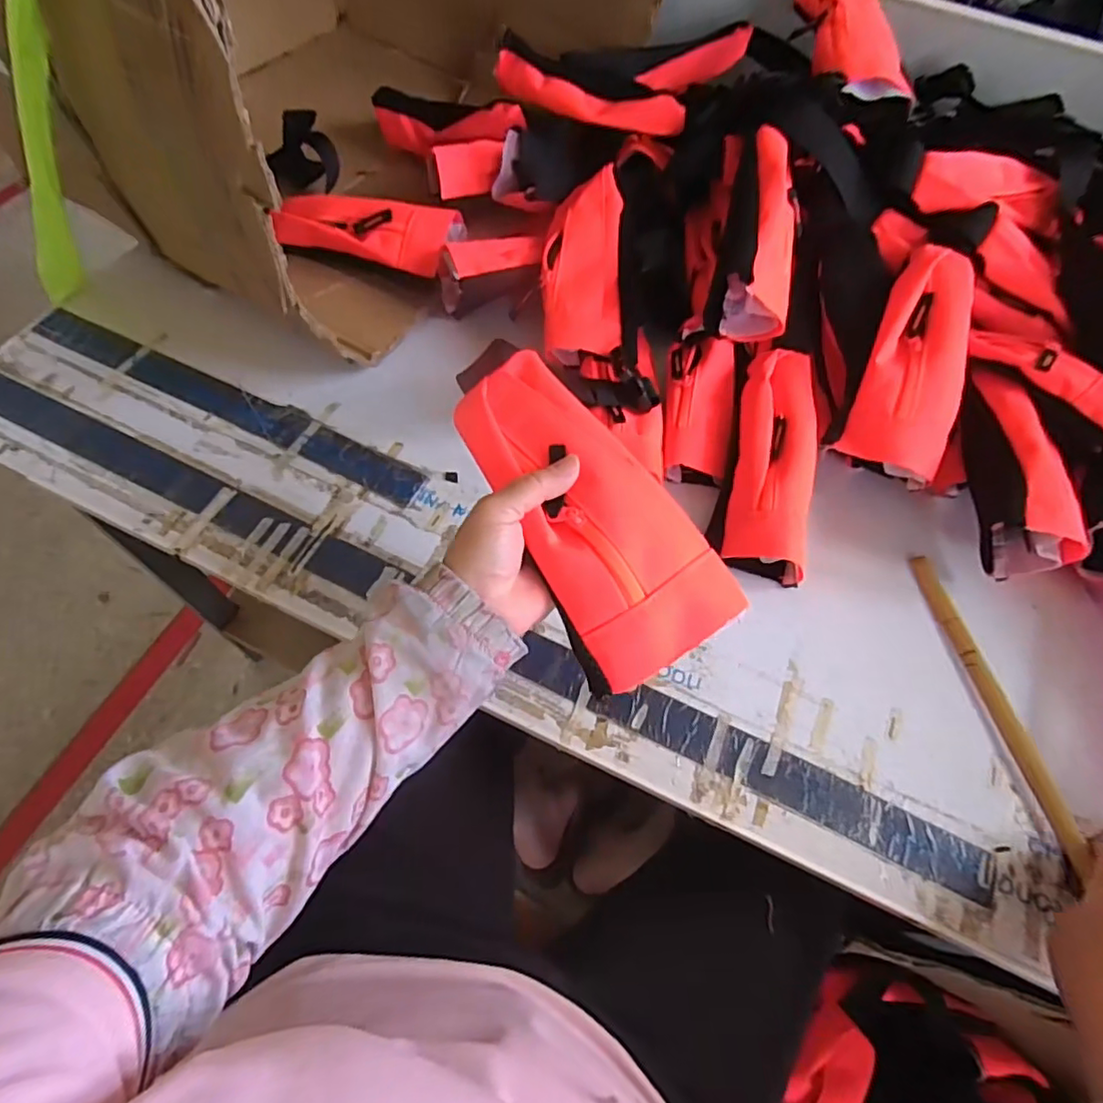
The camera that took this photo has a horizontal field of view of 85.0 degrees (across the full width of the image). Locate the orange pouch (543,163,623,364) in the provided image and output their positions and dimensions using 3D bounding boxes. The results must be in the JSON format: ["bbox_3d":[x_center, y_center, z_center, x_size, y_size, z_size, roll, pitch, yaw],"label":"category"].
[{"bbox_3d":[0.034,-0.293,0.613,0.081,0.036,0.215,6,79,-1],"label":"orange pouch"}]

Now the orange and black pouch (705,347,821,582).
[{"bbox_3d":[0.203,-0.085,0.567,0.077,0.076,0.224,12,63,2],"label":"orange and black pouch"}]

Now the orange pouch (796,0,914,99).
[{"bbox_3d":[0.319,-0.558,0.636,0.101,0.047,0.214,-1,63,-5],"label":"orange pouch"}]

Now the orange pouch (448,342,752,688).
[{"bbox_3d":[0.019,-0.039,0.382,0.101,0.041,0.237,-27,75,-16],"label":"orange pouch"}]

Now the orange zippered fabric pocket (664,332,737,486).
[{"bbox_3d":[0.153,-0.143,0.606,0.079,0.048,0.158,8,63,0],"label":"orange zippered fabric pocket"}]

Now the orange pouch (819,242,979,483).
[{"bbox_3d":[0.334,-0.177,0.549,0.086,0.034,0.217,17,84,4],"label":"orange pouch"}]

